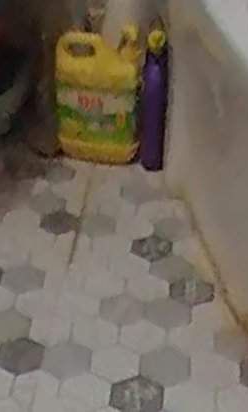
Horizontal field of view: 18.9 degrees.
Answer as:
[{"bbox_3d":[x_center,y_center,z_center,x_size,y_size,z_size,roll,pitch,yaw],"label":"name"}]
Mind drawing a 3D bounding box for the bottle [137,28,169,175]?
[{"bbox_3d":[0.047,-0.174,1.293,0.049,0.258,0.068,0,31,-2],"label":"bottle"}]

